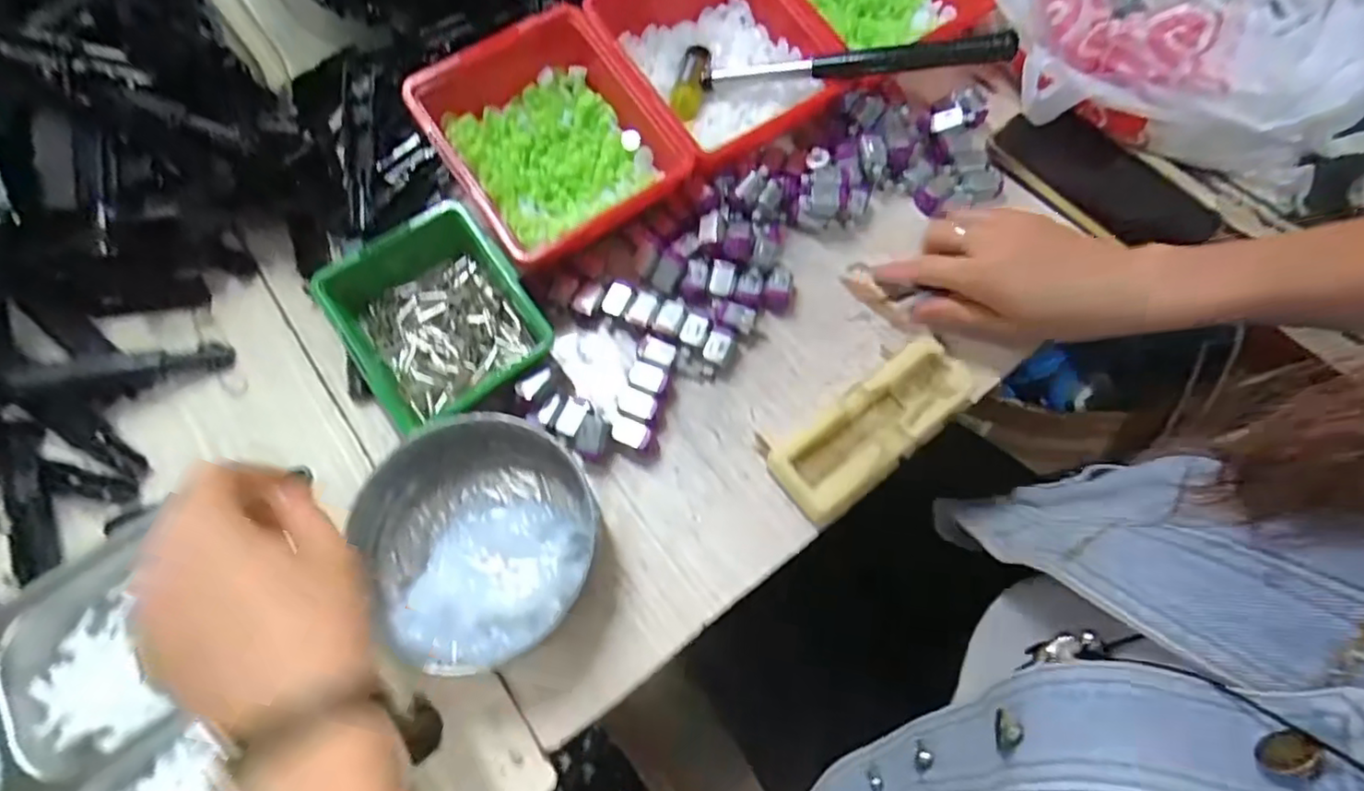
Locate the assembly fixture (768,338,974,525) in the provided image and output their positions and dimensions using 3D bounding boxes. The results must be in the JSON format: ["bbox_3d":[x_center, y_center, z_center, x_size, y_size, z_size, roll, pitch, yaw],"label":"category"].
[{"bbox_3d":[0.122,0.021,0.394,0.136,0.028,0.055,-33,70,-12],"label":"assembly fixture"}]

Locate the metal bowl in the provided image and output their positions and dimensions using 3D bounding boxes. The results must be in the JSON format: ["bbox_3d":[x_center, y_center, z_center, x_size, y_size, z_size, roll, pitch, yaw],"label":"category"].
[{"bbox_3d":[-0.123,0.080,0.368,0.137,0.041,0.137,-1,67,1],"label":"metal bowl"}]

